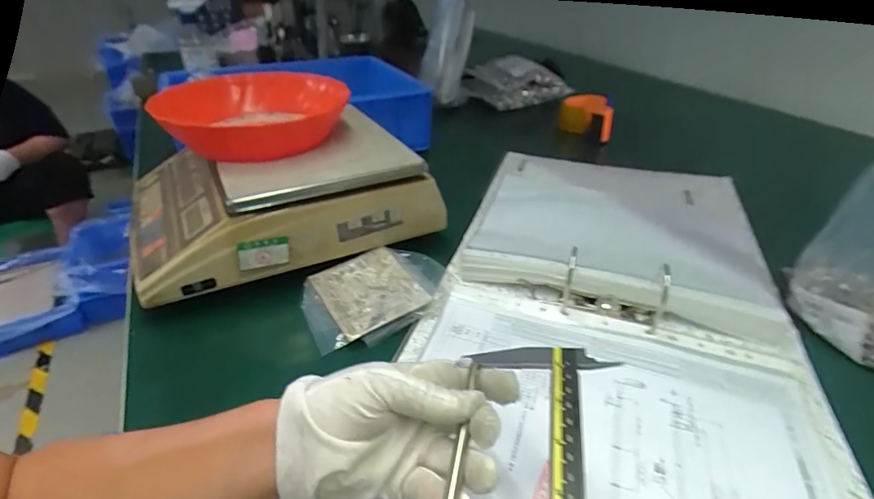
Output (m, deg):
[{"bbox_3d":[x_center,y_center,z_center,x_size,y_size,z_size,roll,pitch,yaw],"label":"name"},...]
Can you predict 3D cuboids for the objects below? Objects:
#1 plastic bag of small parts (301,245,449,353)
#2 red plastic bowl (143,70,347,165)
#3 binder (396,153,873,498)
[{"bbox_3d":[-0.070,0.041,0.479,0.141,0.020,0.116,-28,42,-32],"label":"plastic bag of small parts"},{"bbox_3d":[-0.189,-0.150,0.515,0.159,0.051,0.168,5,35,9],"label":"red plastic bowl"},{"bbox_3d":[0.185,0.028,0.493,0.347,0.040,0.602,9,36,15],"label":"binder"}]

